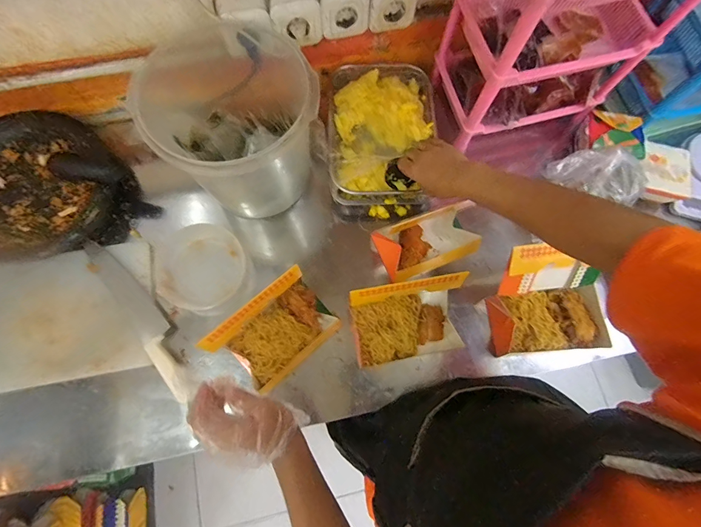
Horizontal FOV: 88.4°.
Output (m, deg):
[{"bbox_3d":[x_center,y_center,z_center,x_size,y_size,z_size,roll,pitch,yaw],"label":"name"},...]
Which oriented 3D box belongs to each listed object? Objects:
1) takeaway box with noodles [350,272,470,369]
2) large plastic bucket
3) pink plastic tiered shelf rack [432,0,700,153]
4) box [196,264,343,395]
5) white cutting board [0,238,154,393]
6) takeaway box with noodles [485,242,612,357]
[{"bbox_3d":[0.097,0.096,0.590,0.182,0.159,0.107,-10,75,-5],"label":"takeaway box with noodles"},{"bbox_3d":[-0.199,-0.232,0.640,0.251,0.252,0.280,-38,79,-11],"label":"large plastic bucket"},{"bbox_3d":[0.350,-0.419,0.624,0.307,0.319,0.214,-14,75,-6],"label":"pink plastic tiered shelf rack"},{"bbox_3d":[-0.113,0.110,0.573,0.170,0.147,0.107,-41,79,-12],"label":"box"},{"bbox_3d":[-0.545,0.093,0.634,0.359,0.023,0.231,-10,75,-5],"label":"white cutting board"},{"bbox_3d":[0.347,0.069,0.621,0.185,0.147,0.158,-3,74,-3],"label":"takeaway box with noodles"}]

